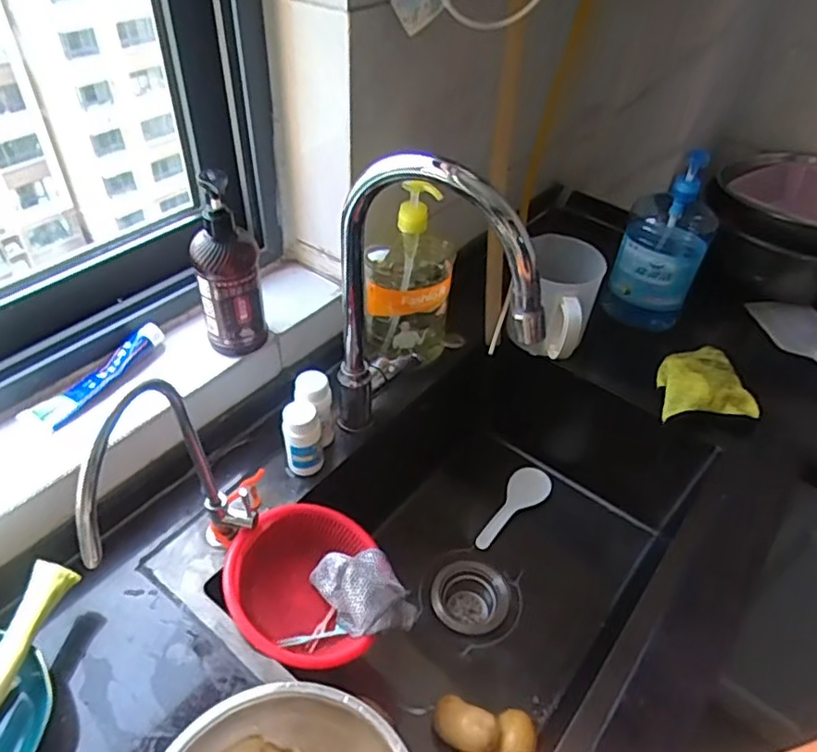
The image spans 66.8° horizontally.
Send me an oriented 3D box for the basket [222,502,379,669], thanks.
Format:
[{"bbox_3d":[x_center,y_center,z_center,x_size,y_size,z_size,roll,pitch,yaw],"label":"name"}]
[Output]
[{"bbox_3d":[-0.112,0.220,0.651,0.148,0.076,0.172,4,44,0],"label":"basket"}]

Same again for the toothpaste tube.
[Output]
[{"bbox_3d":[-0.343,-0.004,0.686,0.041,0.025,0.163,23,47,18],"label":"toothpaste tube"}]

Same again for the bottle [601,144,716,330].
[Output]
[{"bbox_3d":[0.376,-0.193,0.910,0.115,0.245,0.115,24,48,19],"label":"bottle"}]

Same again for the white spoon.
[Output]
[{"bbox_3d":[0.160,0.200,0.946,0.056,0.018,0.161,31,50,25],"label":"white spoon"}]

